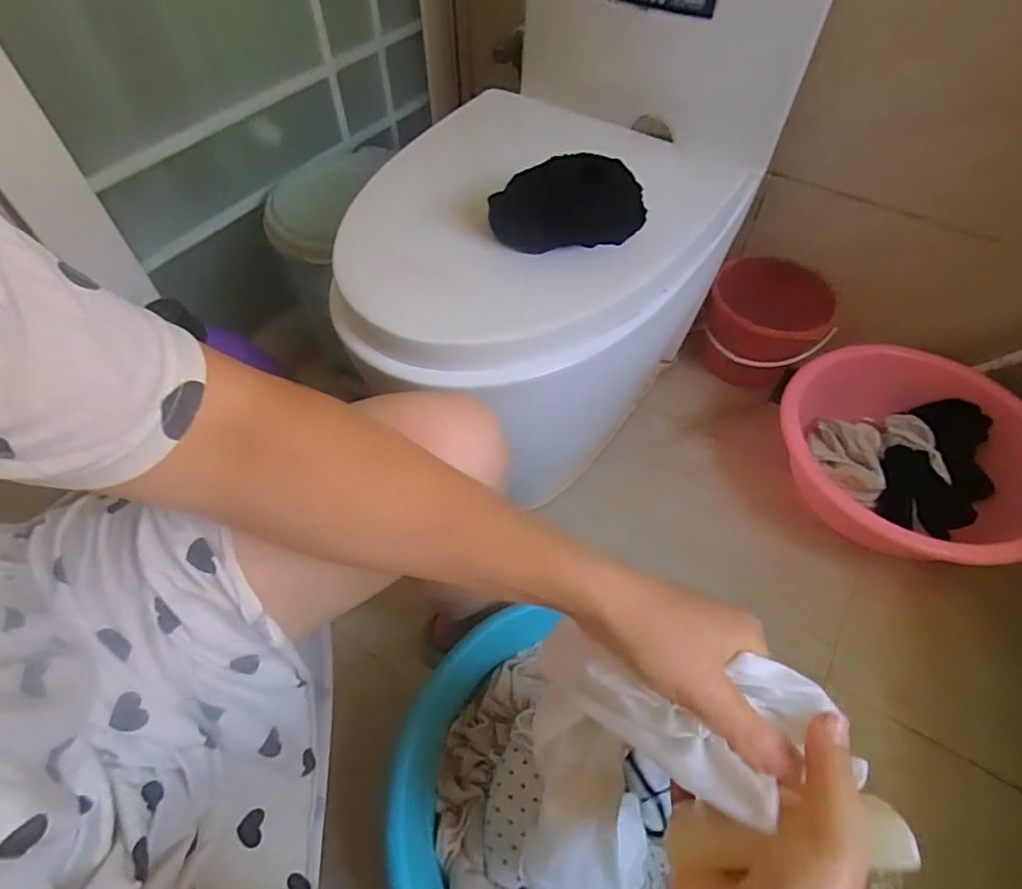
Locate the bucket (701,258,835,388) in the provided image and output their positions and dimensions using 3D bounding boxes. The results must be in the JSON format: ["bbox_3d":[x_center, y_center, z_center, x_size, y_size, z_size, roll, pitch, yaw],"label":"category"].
[{"bbox_3d":[0.450,-0.220,0.989,0.192,0.188,0.192,0,55,0],"label":"bucket"}]

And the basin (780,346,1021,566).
[{"bbox_3d":[0.618,0.026,0.838,0.310,0.144,0.340,0,55,0],"label":"basin"}]

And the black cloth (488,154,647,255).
[{"bbox_3d":[0.057,-0.238,0.546,0.147,0.058,0.074,-10,55,-8],"label":"black cloth"}]

